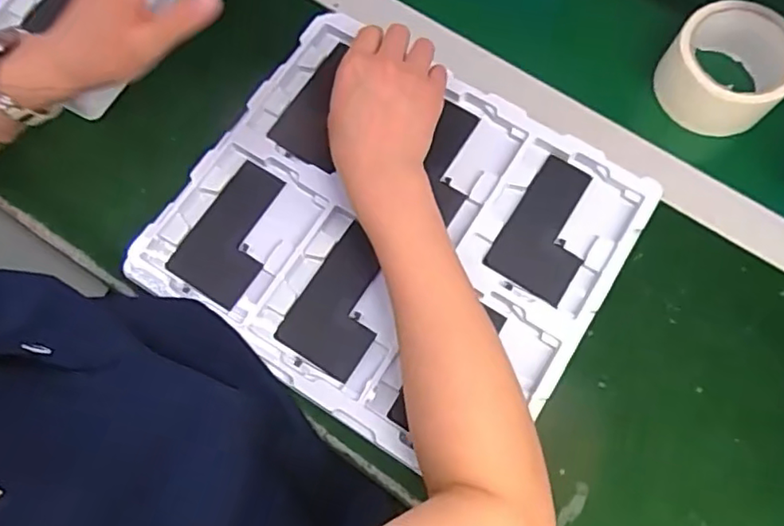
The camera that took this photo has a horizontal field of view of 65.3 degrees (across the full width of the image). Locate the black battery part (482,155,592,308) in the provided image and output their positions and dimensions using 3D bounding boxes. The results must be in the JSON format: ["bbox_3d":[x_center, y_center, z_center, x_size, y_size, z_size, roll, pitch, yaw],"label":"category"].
[{"bbox_3d":[0.123,-0.027,0.471,0.065,0.009,0.108,32,77,9],"label":"black battery part"}]

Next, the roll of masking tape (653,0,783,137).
[{"bbox_3d":[0.271,-0.158,0.486,0.095,0.049,0.089,0,74,1],"label":"roll of masking tape"}]

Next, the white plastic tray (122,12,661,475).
[{"bbox_3d":[0.000,-0.024,0.476,0.319,0.024,0.276,32,77,9],"label":"white plastic tray"}]

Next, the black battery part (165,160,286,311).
[{"bbox_3d":[-0.121,-0.024,0.478,0.063,0.006,0.108,28,77,8],"label":"black battery part"}]

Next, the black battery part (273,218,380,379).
[{"bbox_3d":[-0.035,0.031,0.458,0.063,0.004,0.101,32,77,9],"label":"black battery part"}]

